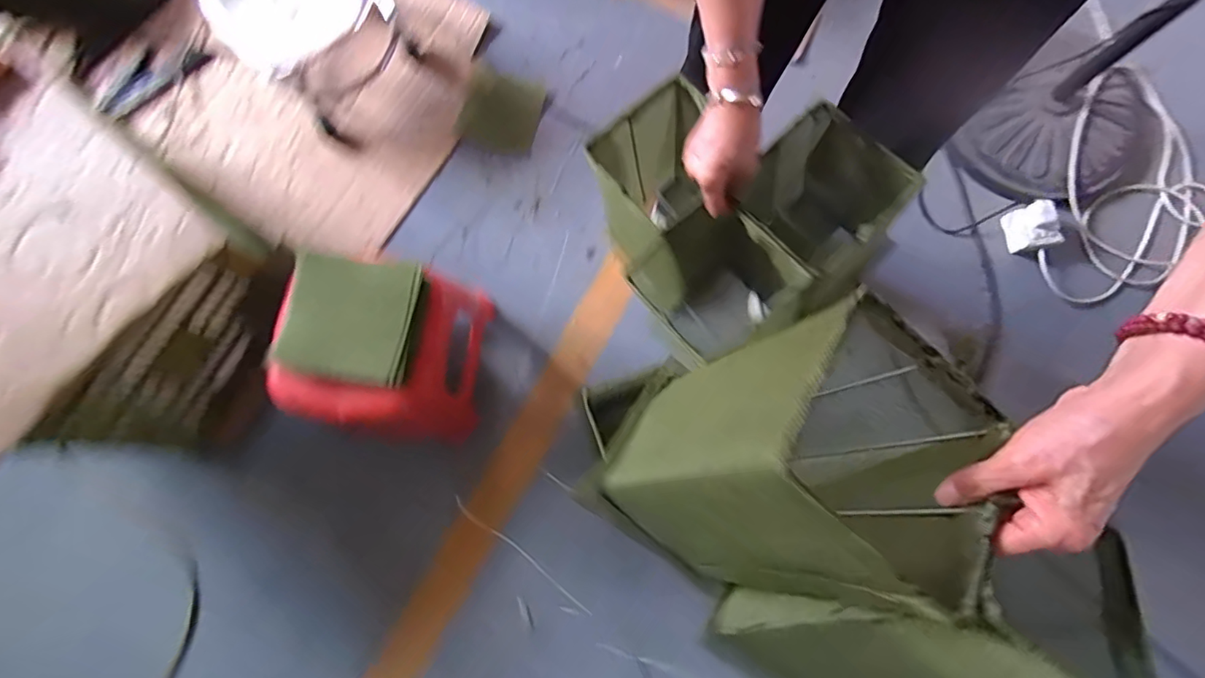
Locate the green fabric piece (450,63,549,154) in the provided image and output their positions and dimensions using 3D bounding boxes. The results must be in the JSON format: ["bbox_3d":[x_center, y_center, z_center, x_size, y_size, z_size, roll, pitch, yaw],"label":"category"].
[{"bbox_3d":[-0.232,-0.514,1.213,0.175,0.014,0.182,17,86,-2],"label":"green fabric piece"}]

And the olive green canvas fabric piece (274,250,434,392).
[{"bbox_3d":[-0.380,-0.033,0.806,0.202,0.028,0.182,9,80,2],"label":"olive green canvas fabric piece"}]

